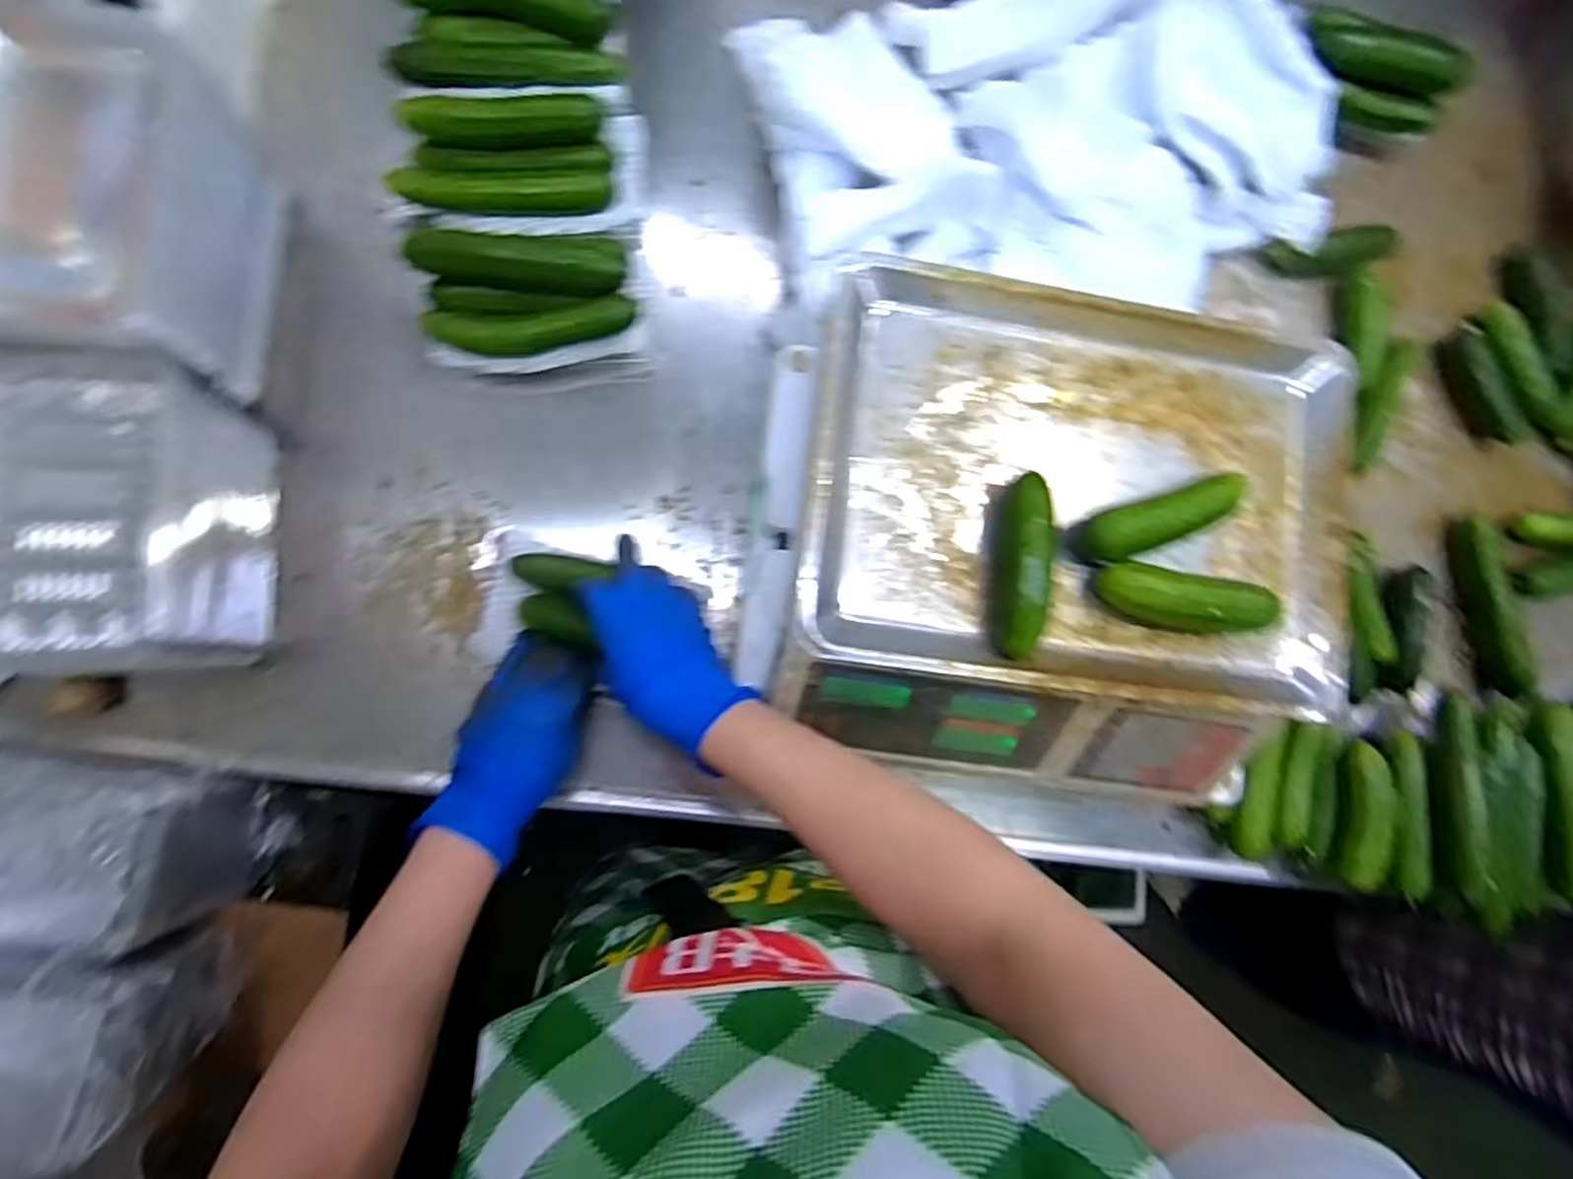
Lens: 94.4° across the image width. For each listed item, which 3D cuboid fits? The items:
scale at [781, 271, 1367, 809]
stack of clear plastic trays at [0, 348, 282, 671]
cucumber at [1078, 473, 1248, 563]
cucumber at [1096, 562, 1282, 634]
[{"bbox_3d":[0.177,-0.028,0.471,0.339,0.093,0.304,8,84,-8],"label":"scale"},{"bbox_3d":[-0.419,-0.042,0.465,0.110,0.126,0.183,0,86,-8],"label":"stack of clear plastic trays"},{"bbox_3d":[0.226,-0.042,0.439,0.101,0.022,0.030,-19,89,-9],"label":"cucumber"},{"bbox_3d":[0.241,0.008,0.436,0.106,0.038,0.033,9,84,-8],"label":"cucumber"}]

